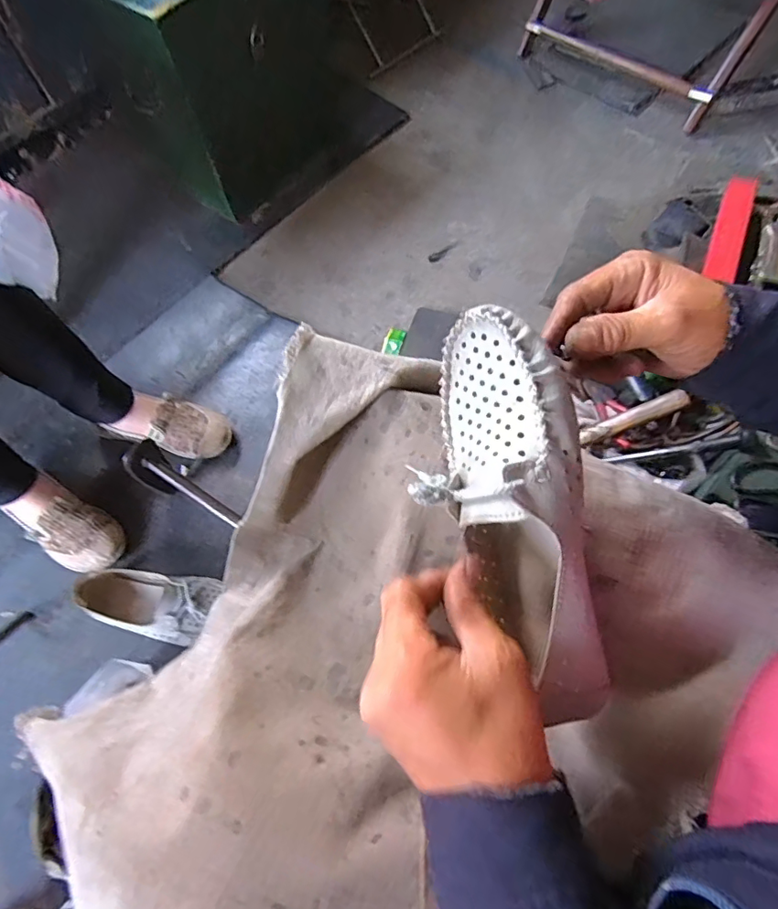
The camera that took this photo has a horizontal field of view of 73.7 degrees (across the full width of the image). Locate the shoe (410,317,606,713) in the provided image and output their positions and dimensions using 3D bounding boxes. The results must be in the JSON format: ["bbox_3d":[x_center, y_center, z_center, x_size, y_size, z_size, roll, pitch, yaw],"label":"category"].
[{"bbox_3d":[0.066,0.037,0.301,0.087,0.086,0.231,-14,94,-6],"label":"shoe"}]

